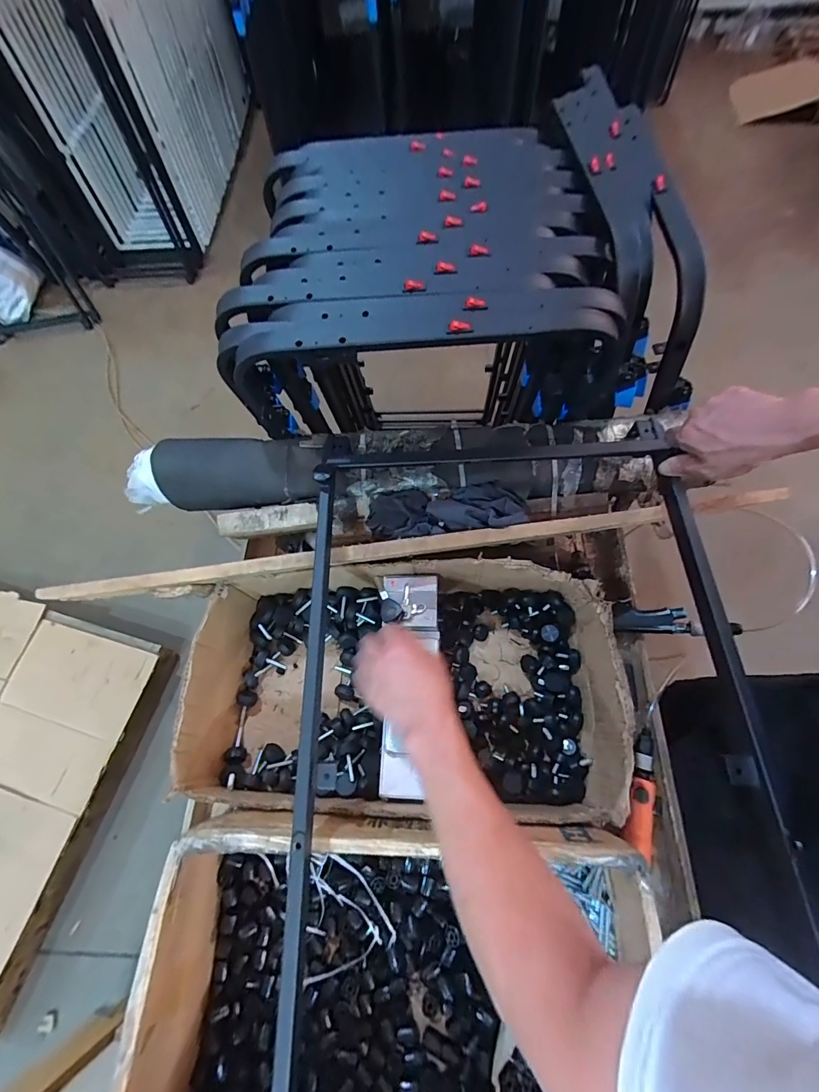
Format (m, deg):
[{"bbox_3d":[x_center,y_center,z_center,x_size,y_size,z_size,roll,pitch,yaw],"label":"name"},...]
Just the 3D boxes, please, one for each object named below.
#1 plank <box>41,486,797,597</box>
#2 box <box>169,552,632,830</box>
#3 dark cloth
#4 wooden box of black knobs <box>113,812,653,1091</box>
[{"bbox_3d":[0.002,0.001,0.606,1.038,0.043,0.028,-7,66,0],"label":"plank"},{"bbox_3d":[-0.012,0.201,0.619,0.585,0.170,0.331,0,66,3],"label":"box"},{"bbox_3d":[0.053,-0.053,0.629,0.238,0.046,0.079,-4,66,1],"label":"dark cloth"},{"bbox_3d":[-0.013,0.507,0.461,0.512,0.172,0.351,0,66,3],"label":"wooden box of black knobs"}]

